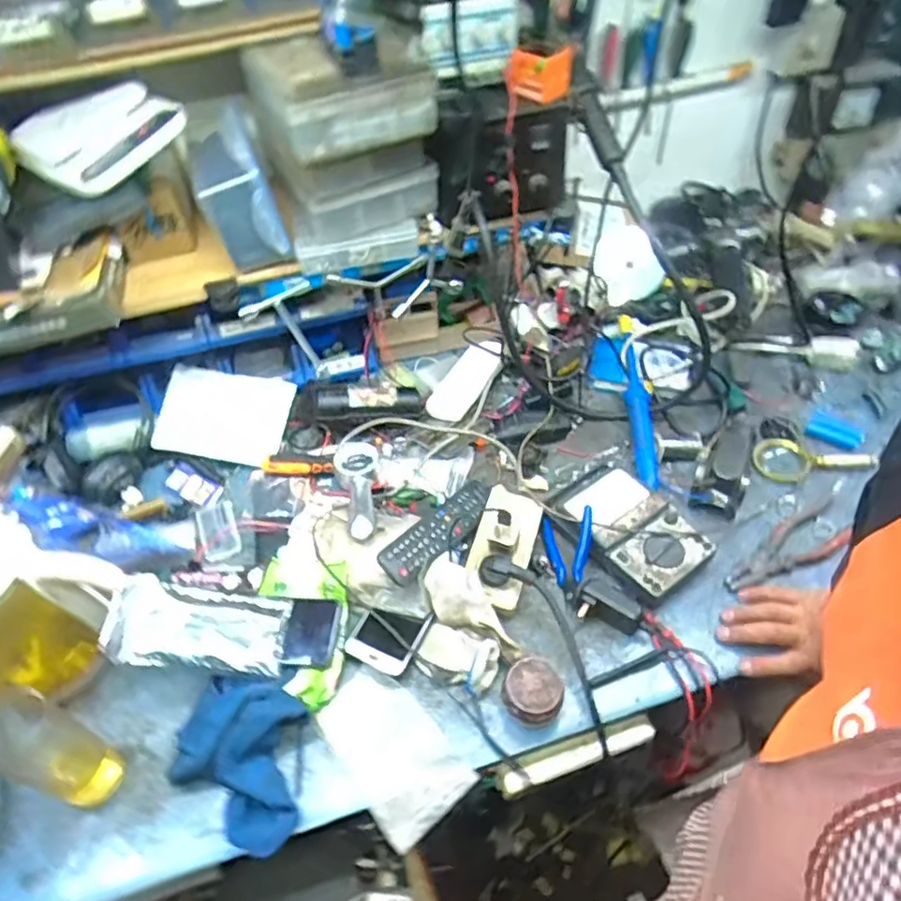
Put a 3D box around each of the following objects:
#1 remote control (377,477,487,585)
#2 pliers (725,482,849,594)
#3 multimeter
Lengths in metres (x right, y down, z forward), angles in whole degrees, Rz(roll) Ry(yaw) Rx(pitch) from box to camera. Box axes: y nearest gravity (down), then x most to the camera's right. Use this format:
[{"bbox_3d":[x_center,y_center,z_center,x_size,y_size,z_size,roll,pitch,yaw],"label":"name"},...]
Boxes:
[{"bbox_3d":[-0.011,0.097,0.785,0.051,0.022,0.197,39,45,14],"label":"remote control"},{"bbox_3d":[0.427,0.114,0.787,0.228,0.014,0.066,-25,51,-17],"label":"pliers"},{"bbox_3d":[0.219,0.090,0.792,0.123,0.038,0.195,-30,53,-21],"label":"multimeter"}]

